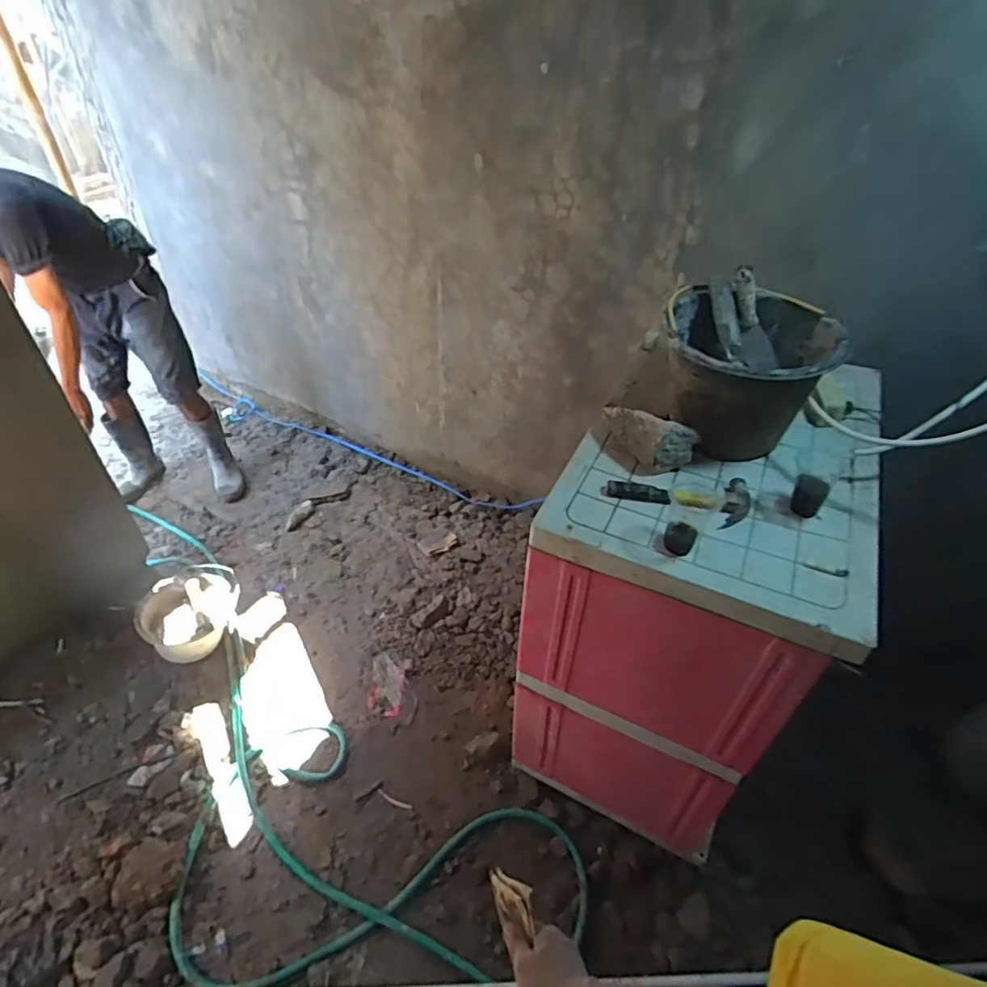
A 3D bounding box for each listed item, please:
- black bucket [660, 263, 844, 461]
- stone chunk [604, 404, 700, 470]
[{"bbox_3d":[0.411,-0.201,1.001,0.255,0.207,0.272,15,46,11],"label":"black bucket"},{"bbox_3d":[0.255,-0.109,0.996,0.059,0.090,0.177,-25,52,-27],"label":"stone chunk"}]

